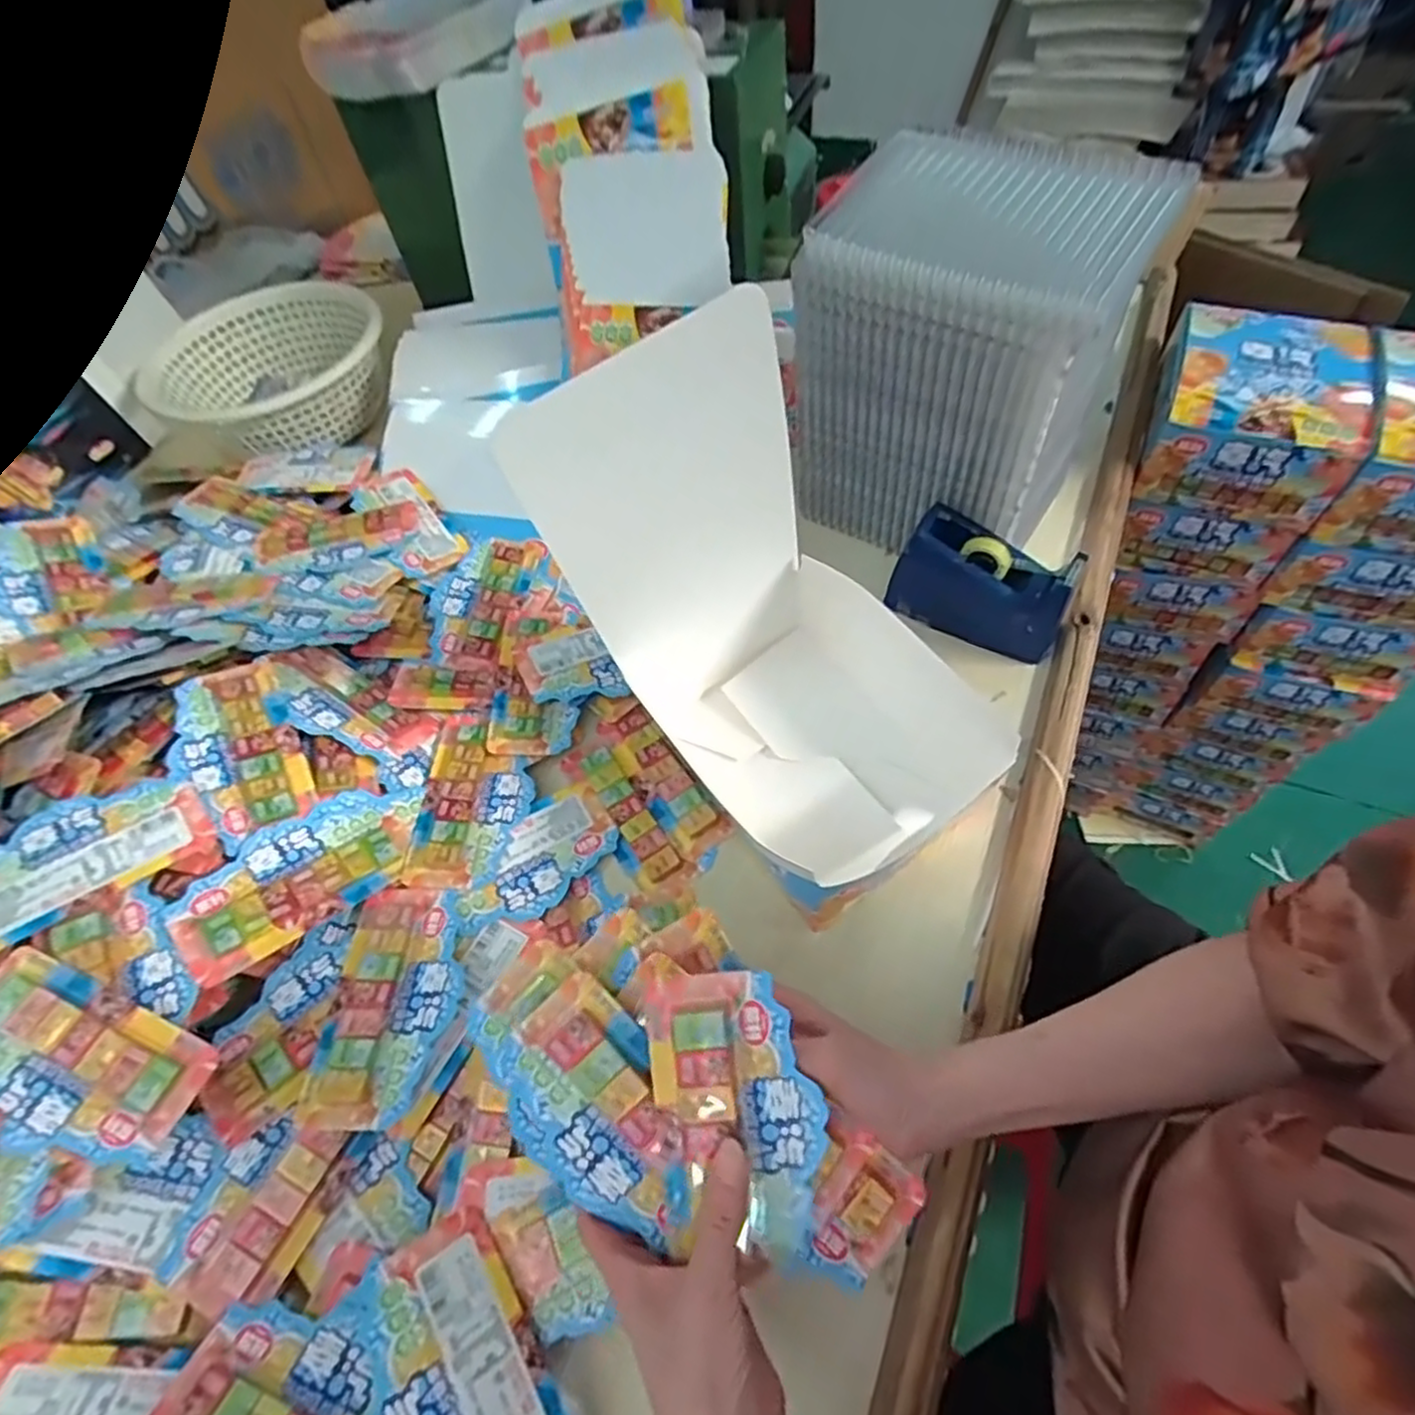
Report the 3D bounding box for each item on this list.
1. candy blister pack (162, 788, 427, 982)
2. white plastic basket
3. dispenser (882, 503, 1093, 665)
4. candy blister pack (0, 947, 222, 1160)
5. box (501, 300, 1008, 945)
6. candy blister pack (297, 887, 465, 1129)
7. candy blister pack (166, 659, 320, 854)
[{"bbox_3d":[-0.273,0.111,0.487,0.077,0.021,0.165,35,50,20],"label":"candy blister pack"},{"bbox_3d":[-0.504,-0.386,0.831,0.252,0.099,0.254,-3,57,5],"label":"white plastic basket"},{"bbox_3d":[0.222,-0.099,0.570,0.131,0.088,0.047,26,63,21],"label":"dispenser"},{"bbox_3d":[-0.358,0.196,0.394,0.144,0.016,0.073,23,64,7],"label":"candy blister pack"},{"bbox_3d":[0.066,-0.049,0.431,0.242,0.311,0.192,36,67,25],"label":"box"},{"bbox_3d":[-0.200,0.180,0.444,0.076,0.015,0.142,-4,57,4],"label":"candy blister pack"},{"bbox_3d":[-0.341,0.031,0.512,0.075,0.012,0.138,-24,70,-24],"label":"candy blister pack"}]

